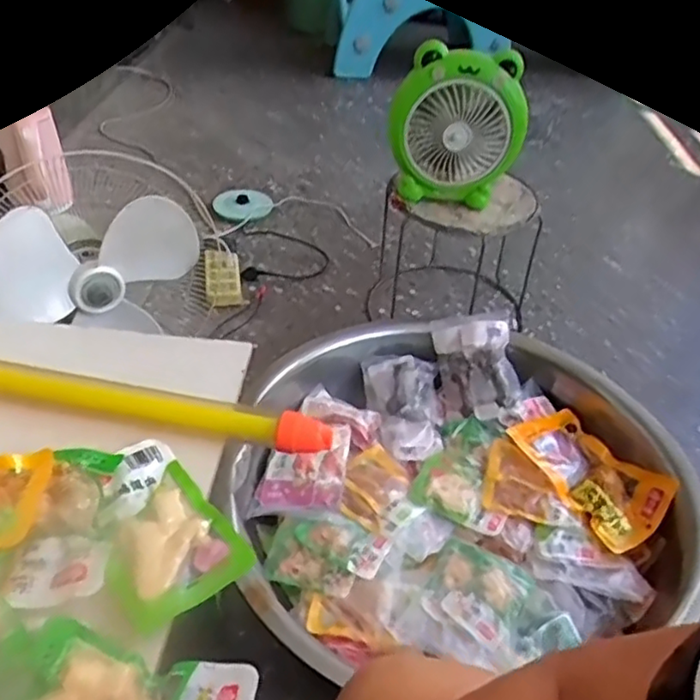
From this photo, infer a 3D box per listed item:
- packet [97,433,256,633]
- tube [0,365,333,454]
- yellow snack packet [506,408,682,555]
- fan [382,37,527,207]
[{"bbox_3d":[-0.129,0.114,0.438,0.076,0.018,0.141,-21,47,-28],"label":"packet"},{"bbox_3d":[-0.282,0.024,0.521,0.540,0.029,0.033,10,40,5],"label":"tube"},{"bbox_3d":[0.352,0.169,0.956,0.126,0.070,0.240,-18,45,-25],"label":"yellow snack packet"},{"bbox_3d":[0.189,-0.395,1.162,0.239,0.249,0.095,8,40,3],"label":"fan"}]

